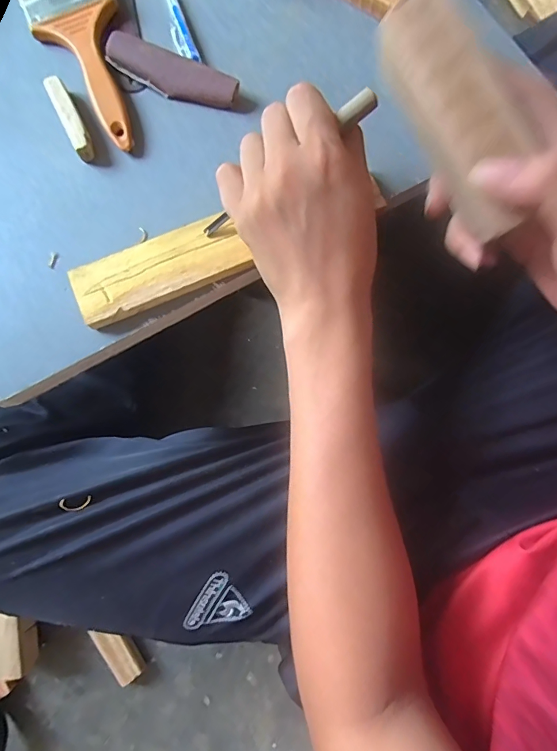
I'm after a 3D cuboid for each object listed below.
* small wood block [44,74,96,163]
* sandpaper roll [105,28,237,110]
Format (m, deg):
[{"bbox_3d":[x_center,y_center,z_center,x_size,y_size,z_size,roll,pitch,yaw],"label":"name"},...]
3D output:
[{"bbox_3d":[-0.154,-0.190,0.310,0.014,0.016,0.067,-27,78,-5],"label":"small wood block"},{"bbox_3d":[-0.081,-0.229,0.317,0.102,0.019,0.029,21,78,6],"label":"sandpaper roll"}]

